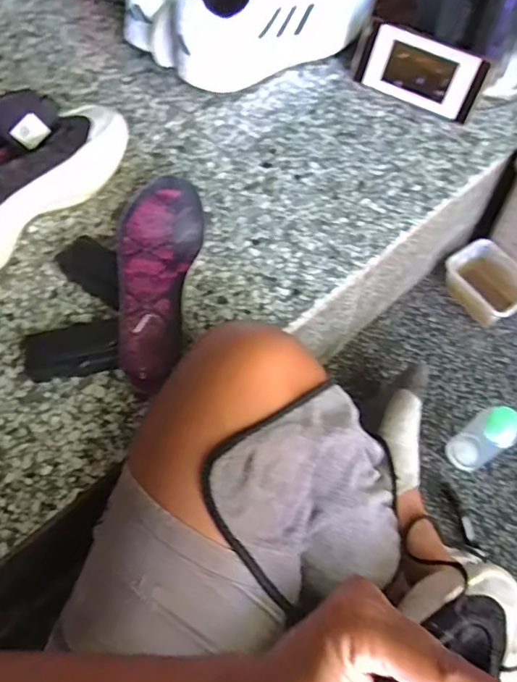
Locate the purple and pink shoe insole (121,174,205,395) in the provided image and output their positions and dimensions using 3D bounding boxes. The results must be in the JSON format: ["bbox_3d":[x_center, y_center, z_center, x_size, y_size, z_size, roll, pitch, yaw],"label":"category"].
[{"bbox_3d":[-0.107,-0.079,0.570,0.083,0.037,0.256,5,65,2],"label":"purple and pink shoe insole"}]

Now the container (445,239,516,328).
[{"bbox_3d":[0.311,-0.075,0.744,0.080,0.060,0.109,-32,67,-14],"label":"container"}]

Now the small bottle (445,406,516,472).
[{"bbox_3d":[0.254,0.110,0.607,0.039,0.140,0.045,-30,67,-13],"label":"small bottle"}]

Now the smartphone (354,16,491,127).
[{"bbox_3d":[0.200,-0.334,0.672,0.153,0.074,0.005,30,40,14],"label":"smartphone"}]

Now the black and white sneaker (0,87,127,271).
[{"bbox_3d":[-0.264,-0.181,0.577,0.089,0.114,0.262,35,69,15],"label":"black and white sneaker"}]

